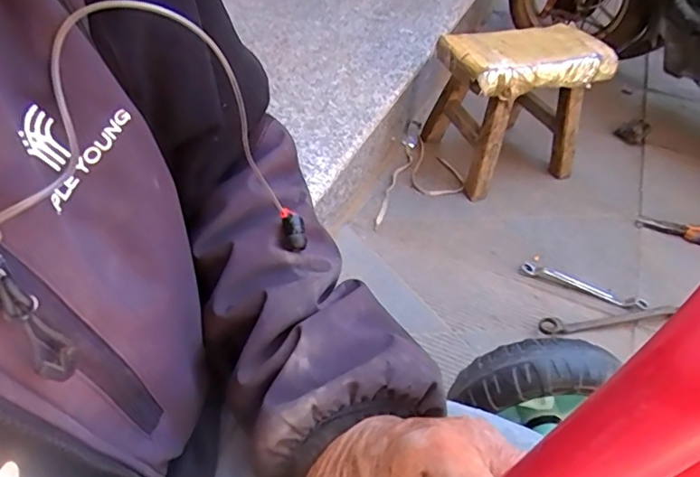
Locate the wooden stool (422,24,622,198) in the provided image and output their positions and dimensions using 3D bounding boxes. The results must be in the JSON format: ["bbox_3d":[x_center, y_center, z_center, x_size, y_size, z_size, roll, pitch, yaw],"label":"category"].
[{"bbox_3d":[0.306,-0.259,1.047,0.294,0.268,0.211,-5,46,-10],"label":"wooden stool"}]

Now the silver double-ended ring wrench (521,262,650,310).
[{"bbox_3d":[0.379,0.080,0.877,0.194,0.021,0.022,23,47,17],"label":"silver double-ended ring wrench"}]

